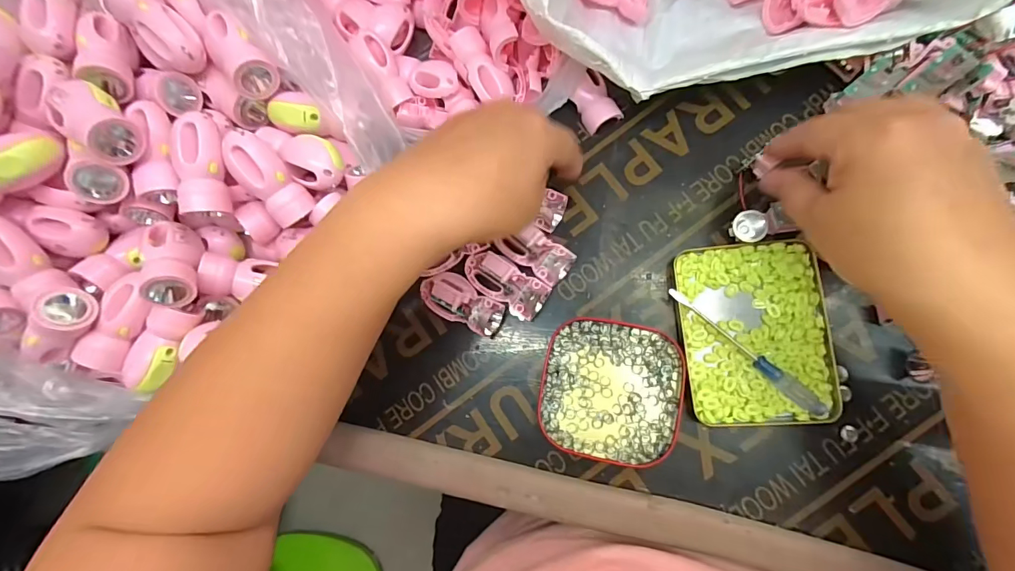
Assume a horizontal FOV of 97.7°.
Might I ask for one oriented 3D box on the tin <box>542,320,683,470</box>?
[{"bbox_3d":[0.077,0.078,0.330,0.100,0.018,0.099,9,83,9],"label":"tin"}]

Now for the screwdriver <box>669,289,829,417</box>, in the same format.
[{"bbox_3d":[0.168,0.045,0.313,0.127,0.014,0.012,42,89,11],"label":"screwdriver"}]

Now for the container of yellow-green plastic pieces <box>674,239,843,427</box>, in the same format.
[{"bbox_3d":[0.176,0.033,0.317,0.096,0.019,0.126,-6,81,7],"label":"container of yellow-green plastic pieces"}]

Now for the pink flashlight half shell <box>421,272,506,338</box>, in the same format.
[{"bbox_3d":[-0.035,0.013,0.343,0.065,0.015,0.032,29,87,11],"label":"pink flashlight half shell"}]

